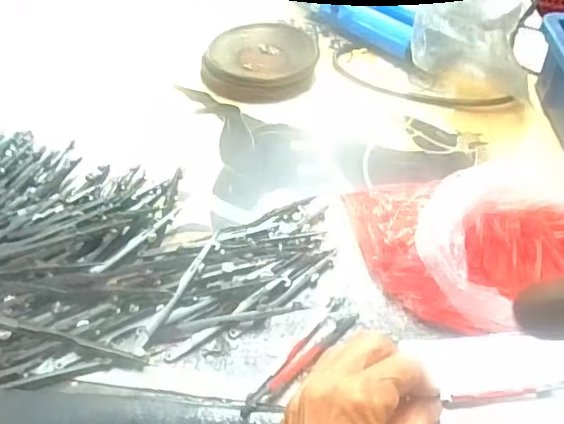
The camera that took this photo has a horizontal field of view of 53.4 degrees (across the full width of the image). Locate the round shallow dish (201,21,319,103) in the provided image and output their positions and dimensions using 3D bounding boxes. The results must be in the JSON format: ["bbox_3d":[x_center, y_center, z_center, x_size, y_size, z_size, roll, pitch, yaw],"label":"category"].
[{"bbox_3d":[-0.021,-0.158,0.587,0.107,0.029,0.108,2,46,-2],"label":"round shallow dish"}]

